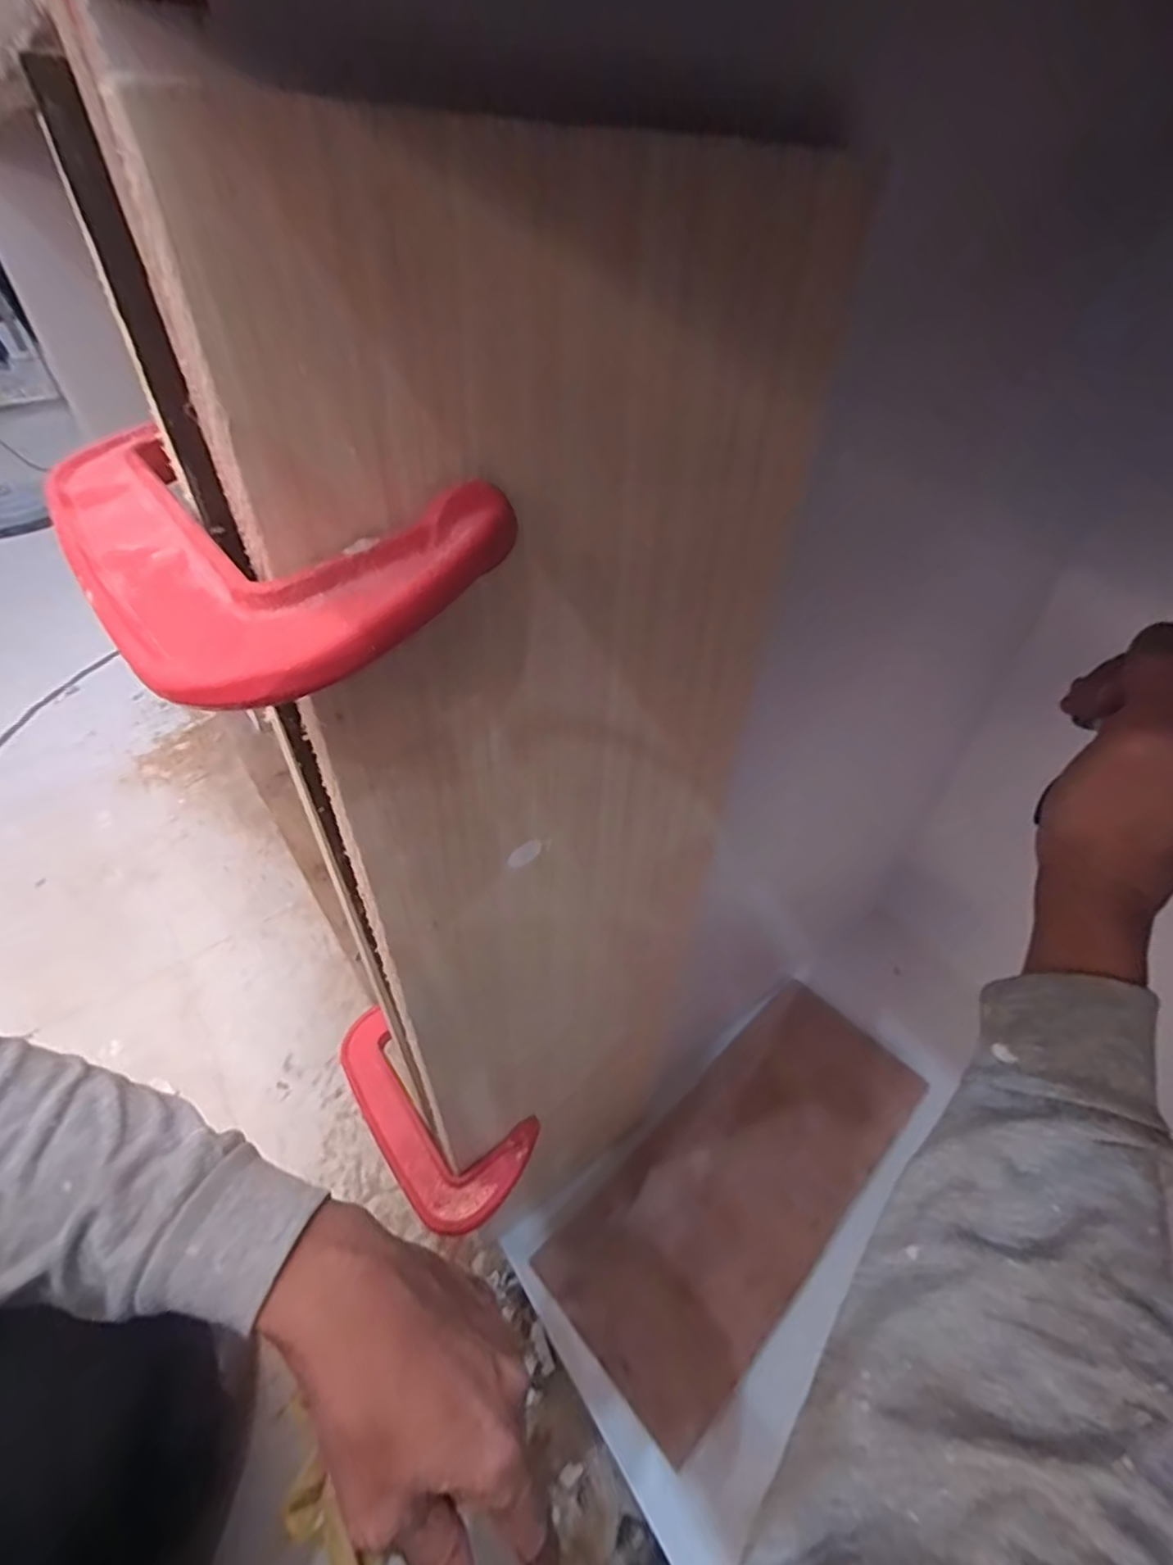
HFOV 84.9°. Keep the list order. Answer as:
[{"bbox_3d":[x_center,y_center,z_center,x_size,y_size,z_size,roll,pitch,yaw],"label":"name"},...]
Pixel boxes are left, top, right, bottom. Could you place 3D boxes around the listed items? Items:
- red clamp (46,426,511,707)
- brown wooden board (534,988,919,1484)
[{"bbox_3d":[-0.107,-0.066,0.167,0.162,0.024,0.087,22,47,21],"label":"red clamp"},{"bbox_3d":[0.148,0.364,0.600,0.379,0.022,0.167,-33,47,-29],"label":"brown wooden board"}]

